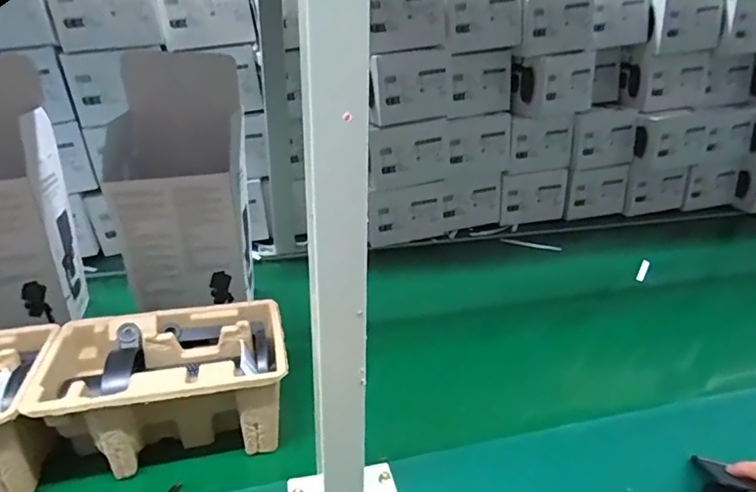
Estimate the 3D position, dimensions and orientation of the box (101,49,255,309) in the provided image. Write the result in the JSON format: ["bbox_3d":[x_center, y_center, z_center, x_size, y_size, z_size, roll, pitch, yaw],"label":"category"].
[{"bbox_3d":[-0.272,-0.084,0.697,0.171,0.307,0.125,-2,26,-15],"label":"box"}]

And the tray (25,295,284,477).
[{"bbox_3d":[-0.216,0.150,0.539,0.221,0.105,0.150,-6,25,-16],"label":"tray"}]

